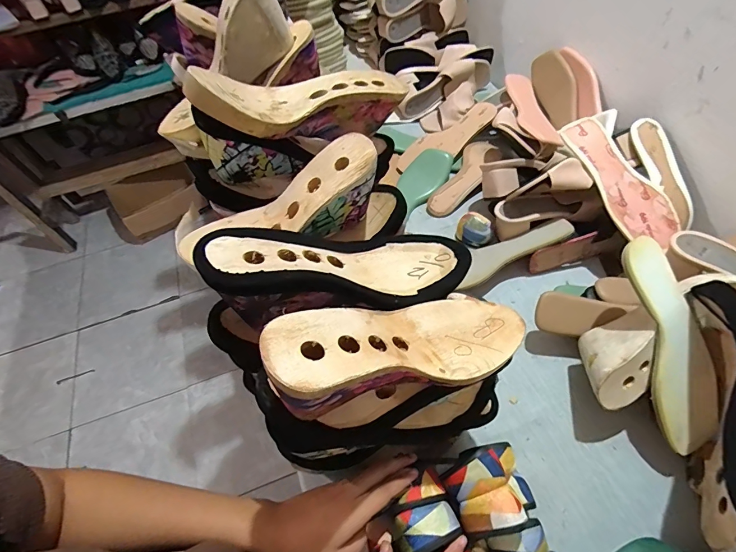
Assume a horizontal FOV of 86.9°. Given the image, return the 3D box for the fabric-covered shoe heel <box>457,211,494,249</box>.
[{"bbox_3d":[0.190,-0.080,0.688,0.064,0.041,0.054,9,56,11],"label":"fabric-covered shoe heel"}]

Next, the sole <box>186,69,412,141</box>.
[{"bbox_3d":[-0.073,-0.192,0.443,0.244,0.075,0.080,-13,52,-27],"label":"sole"}]

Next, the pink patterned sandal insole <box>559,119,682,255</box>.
[{"bbox_3d":[0.378,-0.147,0.586,0.085,0.023,0.228,-24,74,-12],"label":"pink patterned sandal insole"}]

